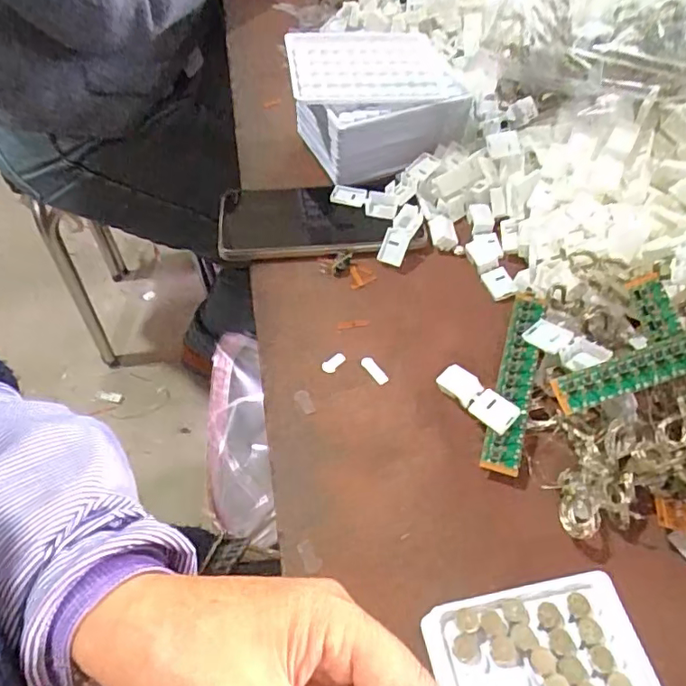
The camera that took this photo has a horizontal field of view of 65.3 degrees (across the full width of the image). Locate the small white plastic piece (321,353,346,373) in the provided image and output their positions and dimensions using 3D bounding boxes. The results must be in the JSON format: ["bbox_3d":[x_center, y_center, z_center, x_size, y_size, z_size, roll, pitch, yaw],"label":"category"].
[{"bbox_3d":[-0.006,0.014,0.370,0.018,0.004,0.010,-34,60,-24],"label":"small white plastic piece"}]

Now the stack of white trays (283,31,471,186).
[{"bbox_3d":[0.033,-0.217,0.494,0.152,0.079,0.134,-12,53,-10],"label":"stack of white trays"}]

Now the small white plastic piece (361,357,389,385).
[{"bbox_3d":[0.022,0.019,0.368,0.008,0.004,0.023,-31,59,-22],"label":"small white plastic piece"}]

